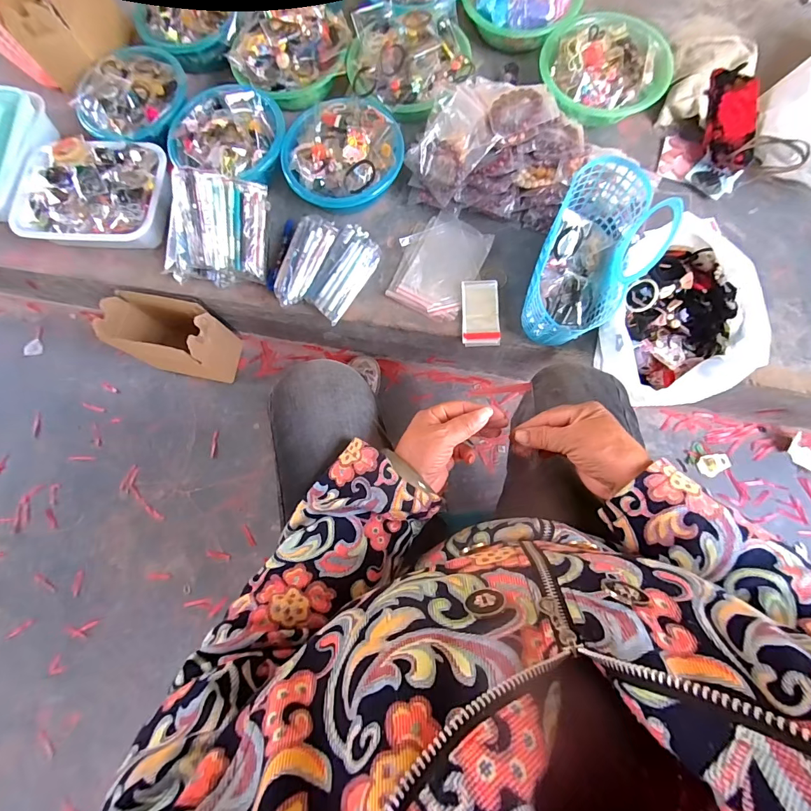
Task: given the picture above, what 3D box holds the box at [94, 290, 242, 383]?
[{"bbox_3d":[-0.500,-0.145,0.856,0.222,0.167,0.122,13,77,5],"label":"box"}]

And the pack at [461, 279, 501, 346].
[{"bbox_3d":[0.137,-0.169,0.723,0.066,0.008,0.122,-1,77,1],"label":"pack"}]

